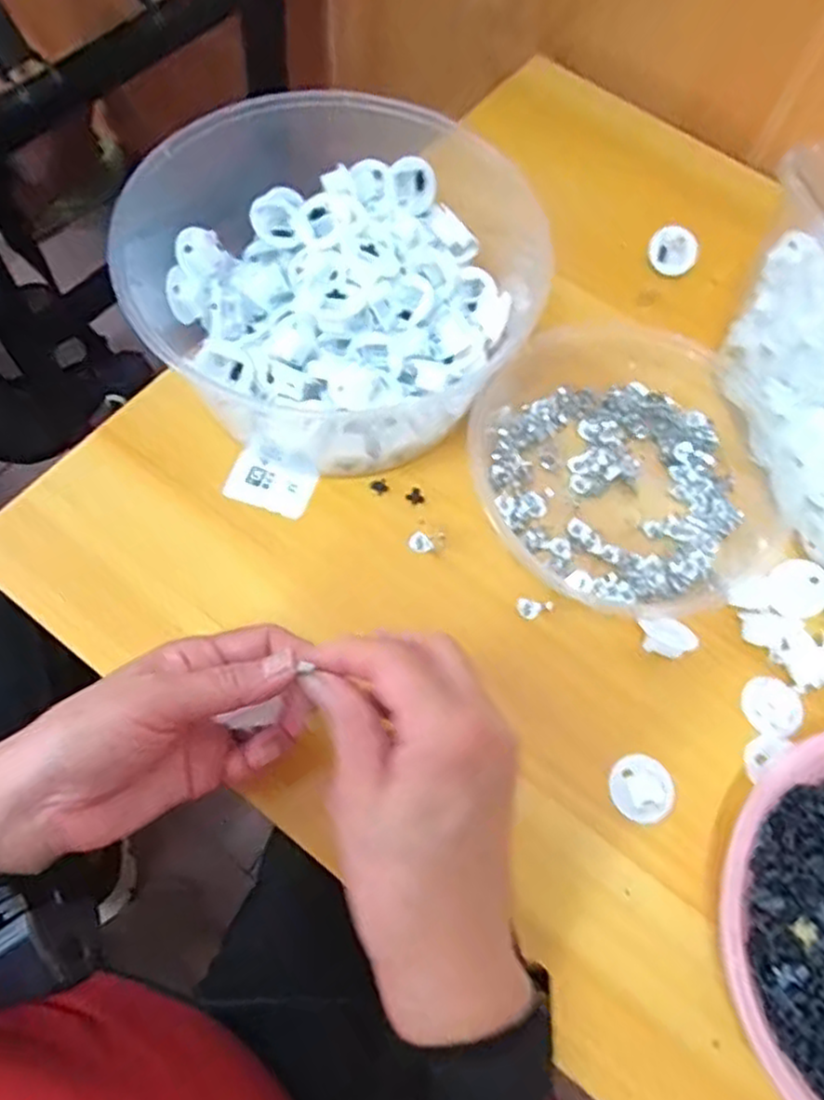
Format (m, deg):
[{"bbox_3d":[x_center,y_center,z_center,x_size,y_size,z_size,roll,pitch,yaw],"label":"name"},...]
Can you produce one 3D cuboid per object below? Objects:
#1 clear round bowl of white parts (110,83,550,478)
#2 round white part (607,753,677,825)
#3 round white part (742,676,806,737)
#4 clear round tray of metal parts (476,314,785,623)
[{"bbox_3d":[-0.038,-0.162,0.441,0.229,0.101,0.201,-33,72,-15],"label":"clear round bowl of white parts"},{"bbox_3d":[0.120,0.125,0.381,0.032,0.017,0.033,1,67,-2],"label":"round white part"},{"bbox_3d":[0.199,0.086,0.403,0.028,0.004,0.032,-25,66,15],"label":"round white part"},{"bbox_3d":[0.137,-0.055,0.440,0.182,0.037,0.182,1,68,-3],"label":"clear round tray of metal parts"}]

